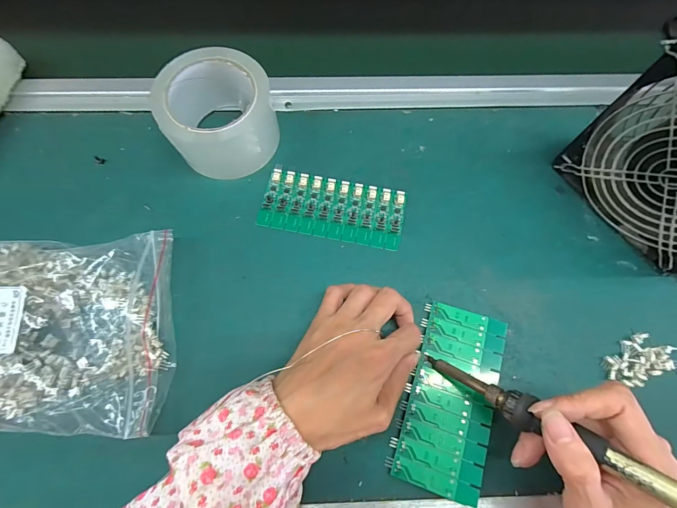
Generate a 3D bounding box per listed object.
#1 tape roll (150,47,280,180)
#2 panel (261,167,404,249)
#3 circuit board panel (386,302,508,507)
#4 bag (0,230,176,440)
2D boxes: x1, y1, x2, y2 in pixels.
[{"bbox_3d":[-0.113,-0.134,0.320,0.099,0.065,0.096,0,71,0],"label":"tape roll"},{"bbox_3d":[-0.005,-0.045,0.323,0.136,0.006,0.064,11,71,3],"label":"panel"},{"bbox_3d":[0.089,0.112,0.264,0.065,0.012,0.137,18,71,6],"label":"circuit board panel"},{"bbox_3d":[-0.258,0.060,0.265,0.233,0.040,0.156,-3,71,-2],"label":"bag"}]

